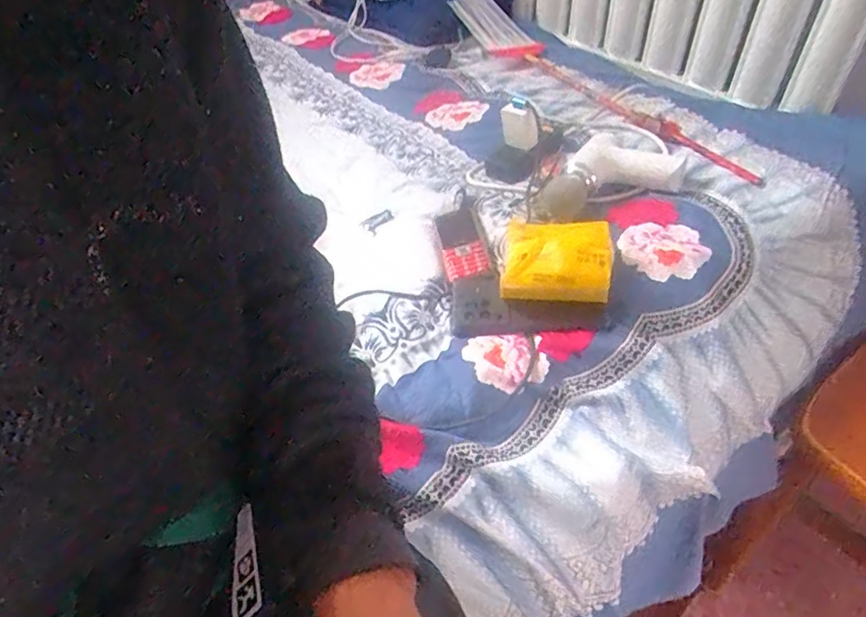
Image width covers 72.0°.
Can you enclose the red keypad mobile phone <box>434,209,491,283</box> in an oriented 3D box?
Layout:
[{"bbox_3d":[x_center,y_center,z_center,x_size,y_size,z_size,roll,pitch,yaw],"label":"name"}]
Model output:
[{"bbox_3d":[0.034,-0.078,0.729,0.051,0.016,0.122,-10,48,-4],"label":"red keypad mobile phone"}]

